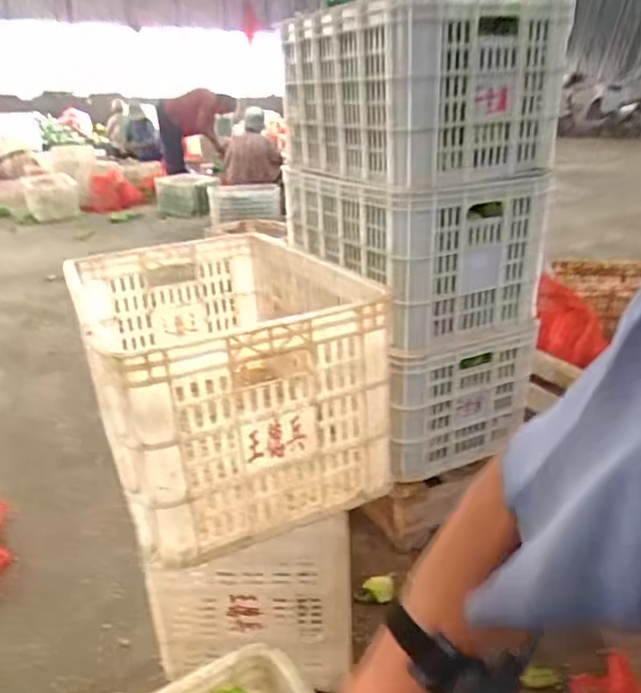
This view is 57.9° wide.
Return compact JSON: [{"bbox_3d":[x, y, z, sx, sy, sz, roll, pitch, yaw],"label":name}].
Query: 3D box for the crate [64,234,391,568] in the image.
[{"bbox_3d":[-0.156,0.011,0.878,0.339,0.267,0.508,-12,26,-25],"label":"crate"}]

